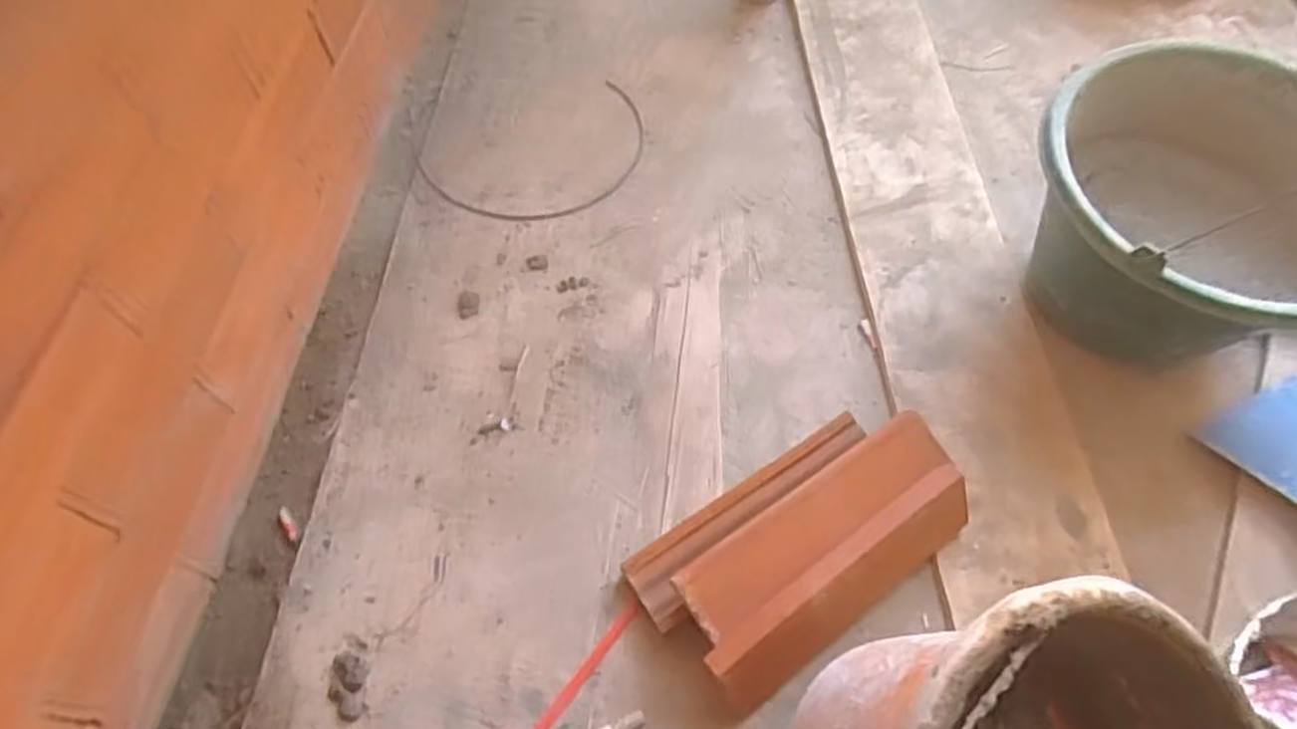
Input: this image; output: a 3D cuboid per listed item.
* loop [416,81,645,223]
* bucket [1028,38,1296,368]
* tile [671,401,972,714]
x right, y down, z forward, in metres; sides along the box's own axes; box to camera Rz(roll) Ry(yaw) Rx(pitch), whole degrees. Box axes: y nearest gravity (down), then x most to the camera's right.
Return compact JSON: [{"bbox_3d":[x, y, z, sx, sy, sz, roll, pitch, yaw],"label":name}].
[{"bbox_3d":[-0.109,-0.223,0.842,0.245,0.007,0.157,-29,64,-13],"label":"loop"},{"bbox_3d":[0.444,-0.109,0.655,0.256,0.174,0.260,-2,60,3],"label":"bucket"},{"bbox_3d":[0.135,0.144,0.585,0.234,0.075,0.097,-33,64,-14],"label":"tile"}]

